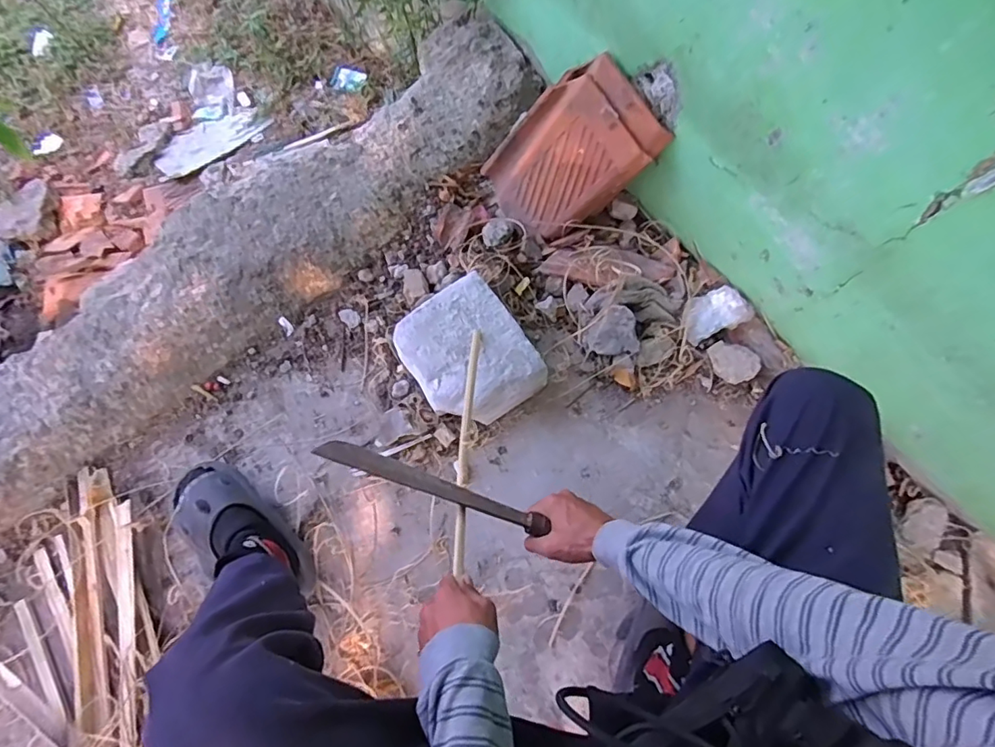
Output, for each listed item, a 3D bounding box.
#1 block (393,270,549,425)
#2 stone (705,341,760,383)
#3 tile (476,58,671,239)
[{"bbox_3d":[-0.051,-0.028,0.944,0.190,0.097,0.230,-34,76,-10],"label":"block"},{"bbox_3d":[0.417,-0.023,0.940,0.075,0.021,0.078,2,96,15],"label":"stone"},{"bbox_3d":[0.122,-0.388,0.964,0.051,0.323,0.221,-35,90,-43],"label":"tile"}]

